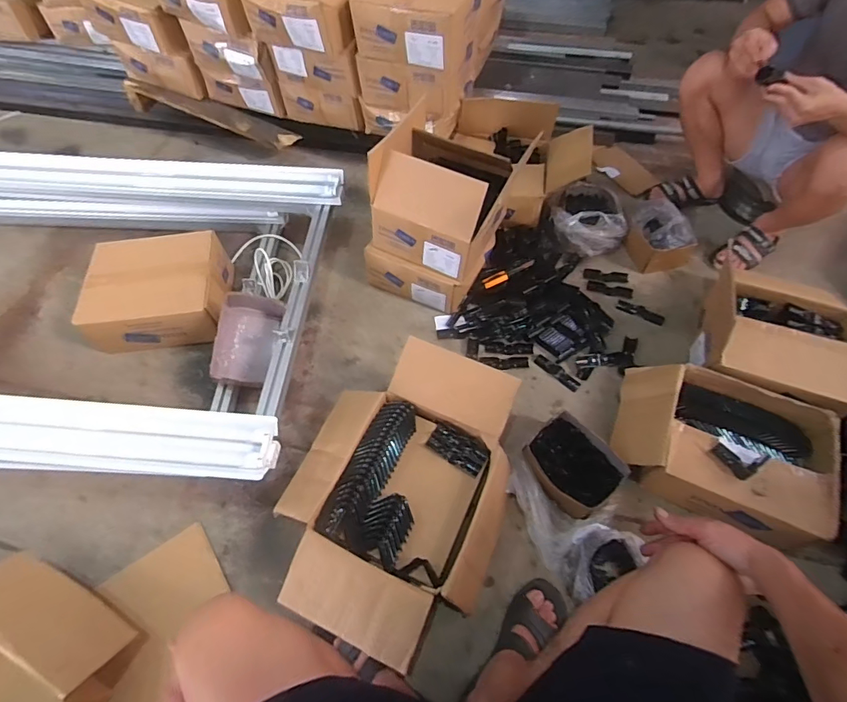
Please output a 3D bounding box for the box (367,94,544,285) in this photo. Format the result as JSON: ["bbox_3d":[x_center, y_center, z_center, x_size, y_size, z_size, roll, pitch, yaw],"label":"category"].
[{"bbox_3d":[0.060,-0.420,1.148,0.306,0.221,0.361,23,61,14],"label":"box"}]

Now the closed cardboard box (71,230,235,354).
[{"bbox_3d":[-0.687,-0.158,1.191,0.325,0.155,0.296,-5,58,-3],"label":"closed cardboard box"}]

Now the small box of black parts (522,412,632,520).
[{"bbox_3d":[0.322,0.253,0.992,0.159,0.076,0.194,-36,65,-20],"label":"small box of black parts"}]

